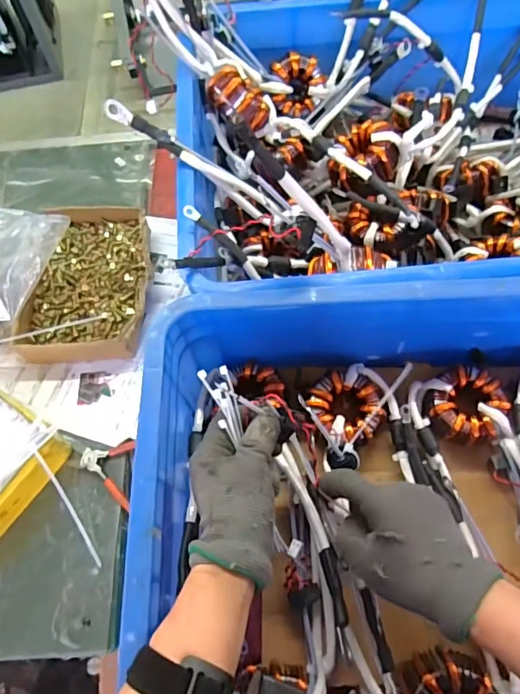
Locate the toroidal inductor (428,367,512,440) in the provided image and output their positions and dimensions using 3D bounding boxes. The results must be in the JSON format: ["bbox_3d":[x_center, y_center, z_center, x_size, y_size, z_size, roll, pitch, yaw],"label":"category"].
[{"bbox_3d":[0.210,0.056,0.479,0.064,0.021,0.073,30,70,14],"label":"toroidal inductor"}]

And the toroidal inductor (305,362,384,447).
[{"bbox_3d":[0.090,0.062,0.487,0.071,0.043,0.073,-1,66,2],"label":"toroidal inductor"}]

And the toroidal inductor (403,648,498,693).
[{"bbox_3d":[0.156,0.285,0.377,0.065,0.027,0.079,-23,67,-8],"label":"toroidal inductor"}]

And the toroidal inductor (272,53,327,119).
[{"bbox_3d":[0.045,-0.341,0.621,0.068,0.035,0.071,-3,119,-5],"label":"toroidal inductor"}]

